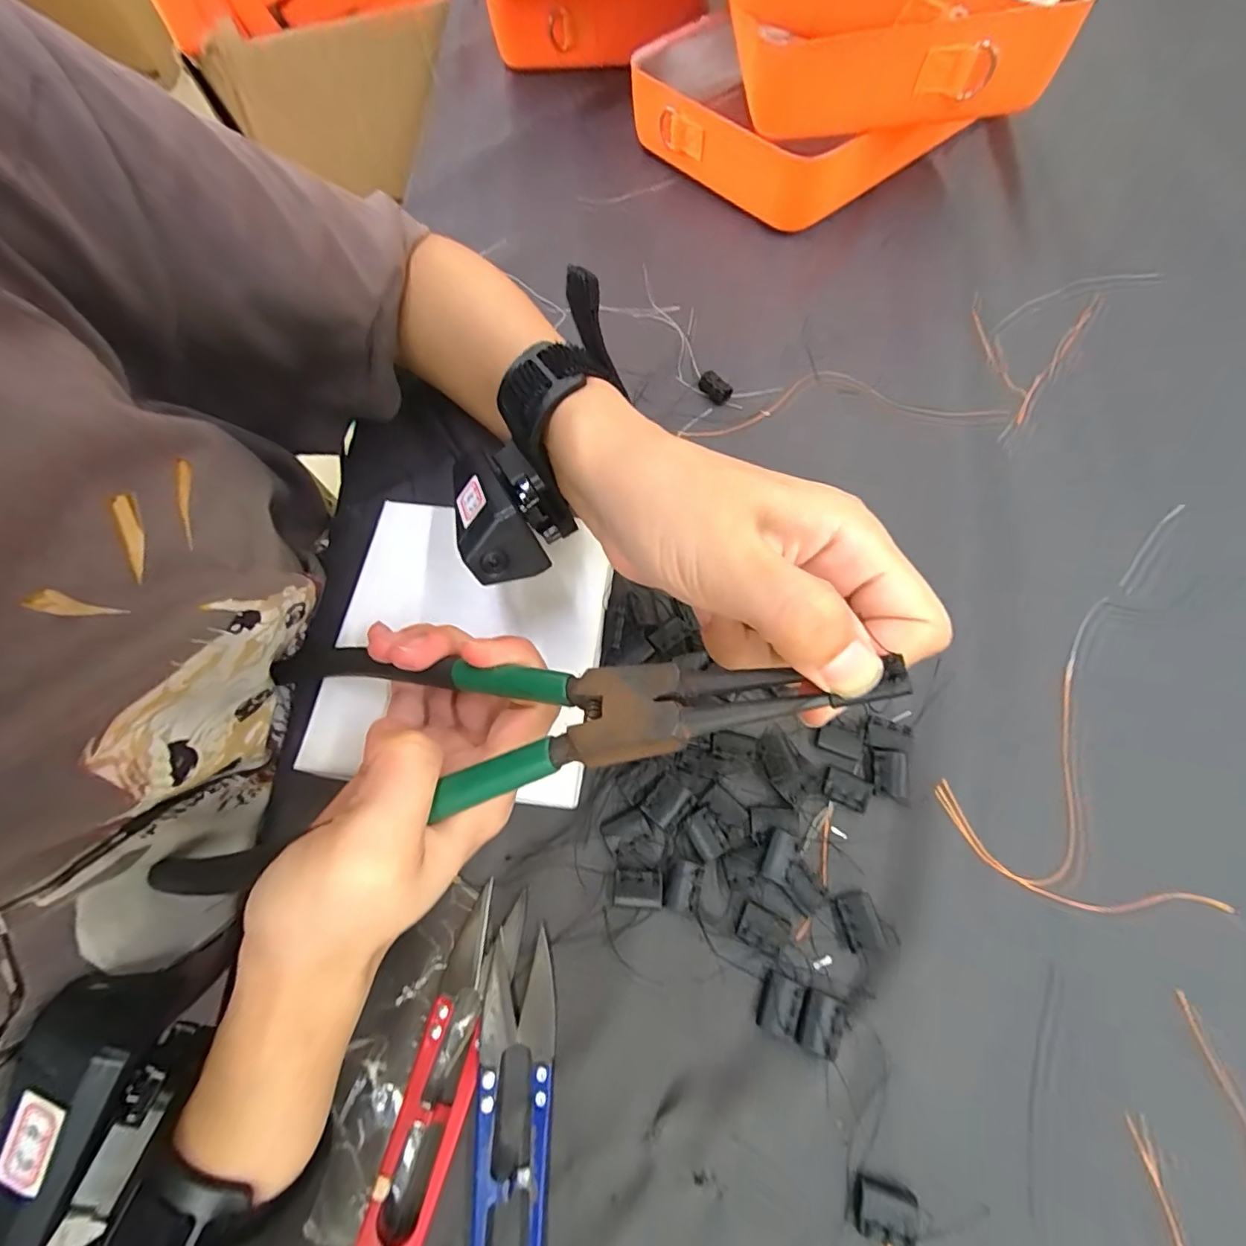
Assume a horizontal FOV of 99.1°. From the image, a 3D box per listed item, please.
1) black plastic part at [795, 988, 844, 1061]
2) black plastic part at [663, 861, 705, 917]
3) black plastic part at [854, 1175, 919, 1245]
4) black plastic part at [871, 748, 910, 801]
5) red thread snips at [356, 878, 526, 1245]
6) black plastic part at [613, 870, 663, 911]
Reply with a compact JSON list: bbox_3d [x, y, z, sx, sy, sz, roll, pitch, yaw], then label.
[{"bbox_3d":[0.074,0.150,0.200,0.015,0.005,0.019,21,69,10],"label":"black plastic part"},{"bbox_3d":[0.025,0.109,0.218,0.013,0.004,0.019,17,68,8],"label":"black plastic part"},{"bbox_3d":[0.089,0.200,0.179,0.021,0.004,0.015,14,68,7],"label":"black plastic part"},{"bbox_3d":[0.117,0.066,0.232,0.014,0.006,0.021,6,67,3],"label":"black plastic part"},{"bbox_3d":[-0.064,0.162,0.195,0.025,0.010,0.115,13,68,6],"label":"red thread snips"},{"bbox_3d":[0.006,0.109,0.218,0.020,0.005,0.014,4,67,3],"label":"black plastic part"}]

